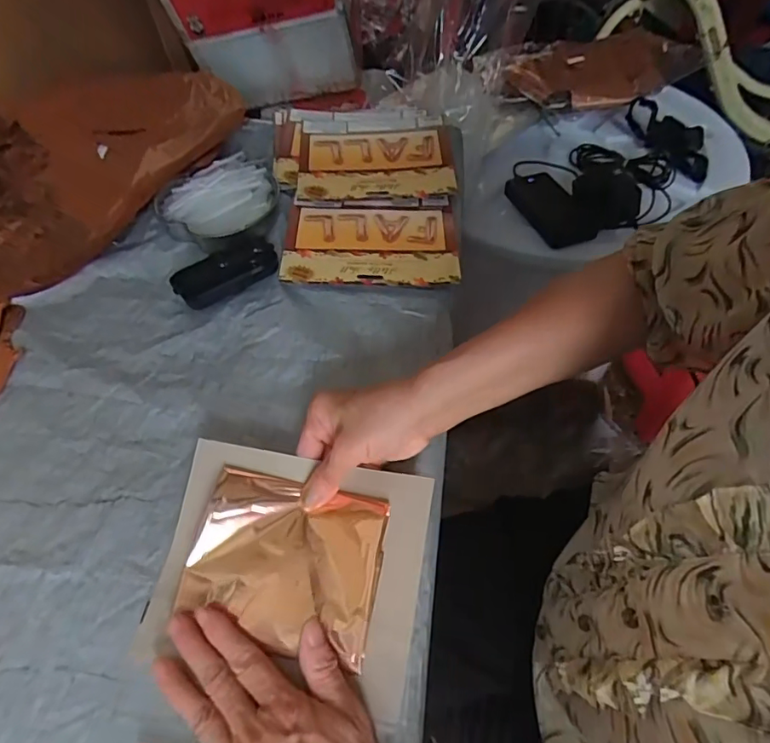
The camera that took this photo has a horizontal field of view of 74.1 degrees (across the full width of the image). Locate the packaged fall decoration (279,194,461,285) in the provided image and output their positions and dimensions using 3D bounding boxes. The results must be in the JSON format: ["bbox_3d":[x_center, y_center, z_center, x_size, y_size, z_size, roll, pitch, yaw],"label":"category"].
[{"bbox_3d":[-0.015,-0.150,0.581,0.193,0.013,0.136,-3,55,2],"label":"packaged fall decoration"}]

